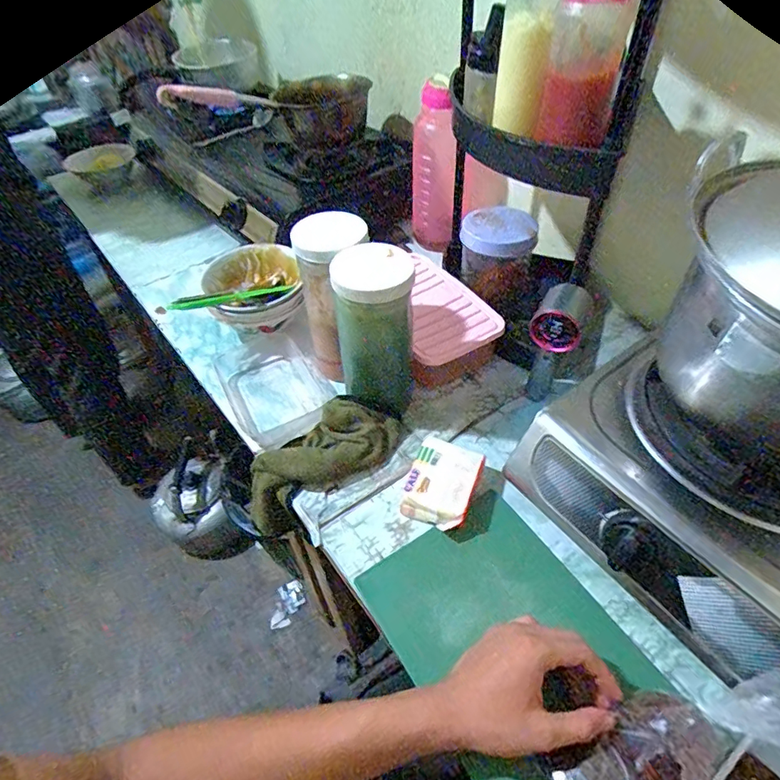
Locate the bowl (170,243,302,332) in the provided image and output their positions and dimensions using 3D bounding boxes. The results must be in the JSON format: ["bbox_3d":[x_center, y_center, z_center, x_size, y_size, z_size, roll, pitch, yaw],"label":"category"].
[{"bbox_3d":[-0.213,-0.150,0.732,0.144,0.082,0.136,-2,49,2],"label":"bowl"}]

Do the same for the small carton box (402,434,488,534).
[{"bbox_3d":[0.060,0.105,0.539,0.072,0.030,0.095,17,52,17],"label":"small carton box"}]

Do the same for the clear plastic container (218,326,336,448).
[{"bbox_3d":[-0.156,-0.002,0.664,0.140,0.041,0.192,-25,52,-18],"label":"clear plastic container"}]

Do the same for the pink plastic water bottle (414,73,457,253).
[{"bbox_3d":[0.080,-0.375,0.830,0.075,0.261,0.066,9,50,11],"label":"pink plastic water bottle"}]

